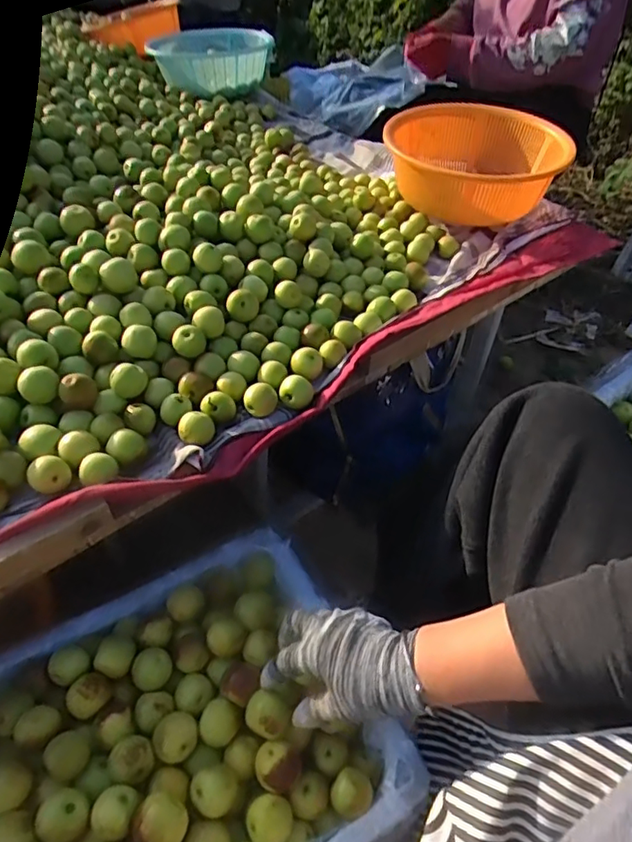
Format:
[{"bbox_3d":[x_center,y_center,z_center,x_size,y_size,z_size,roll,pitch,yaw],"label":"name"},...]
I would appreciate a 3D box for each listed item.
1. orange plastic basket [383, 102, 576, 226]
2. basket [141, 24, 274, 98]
[{"bbox_3d":[0.246,-0.401,0.847,0.261,0.116,0.315,15,46,10],"label":"orange plastic basket"},{"bbox_3d":[-0.221,-0.788,1.185,0.254,0.089,0.216,1,45,-4],"label":"basket"}]

